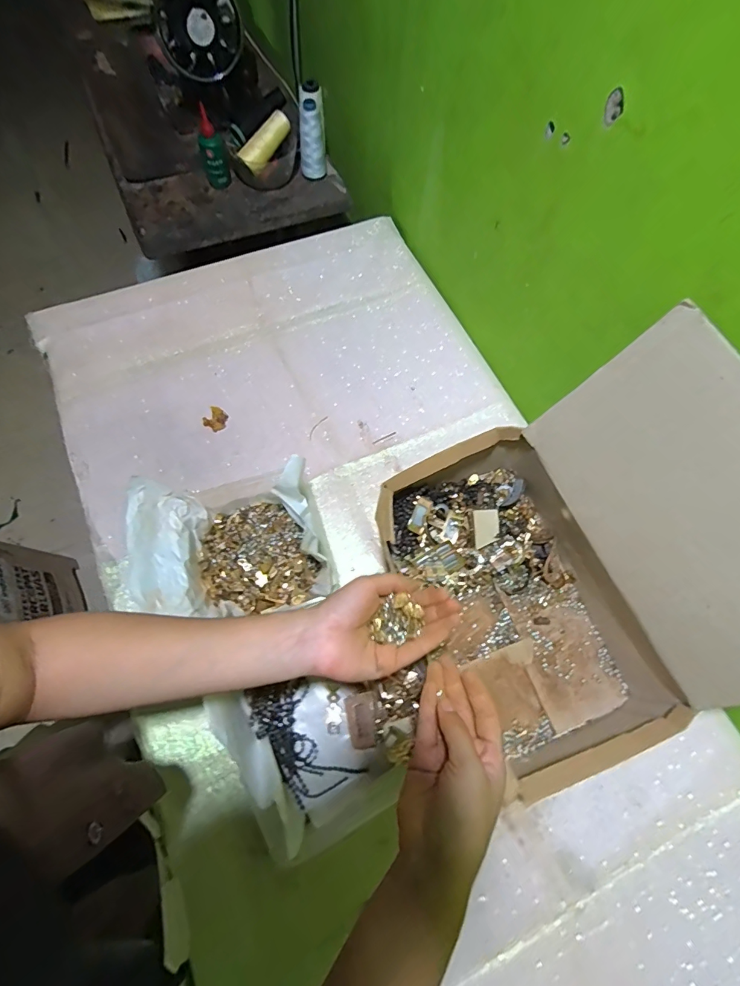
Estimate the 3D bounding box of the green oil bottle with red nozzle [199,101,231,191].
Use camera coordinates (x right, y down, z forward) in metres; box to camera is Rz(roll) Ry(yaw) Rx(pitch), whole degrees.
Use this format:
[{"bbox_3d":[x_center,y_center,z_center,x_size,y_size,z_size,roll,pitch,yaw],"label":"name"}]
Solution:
[{"bbox_3d":[-0.278,-0.603,0.770,0.046,0.114,0.035,-19,69,-9],"label":"green oil bottle with red nozzle"}]

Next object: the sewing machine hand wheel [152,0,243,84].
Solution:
[{"bbox_3d":[-0.275,-0.755,0.712,0.130,0.131,0.051,-22,71,-11],"label":"sewing machine hand wheel"}]

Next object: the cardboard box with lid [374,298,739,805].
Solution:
[{"bbox_3d":[0.193,0.067,0.424,0.295,0.276,0.334,-20,70,-9],"label":"cardboard box with lid"}]

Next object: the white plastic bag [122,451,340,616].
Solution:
[{"bbox_3d":[-0.151,0.063,0.506,0.194,0.112,0.148,-7,68,-4],"label":"white plastic bag"}]

